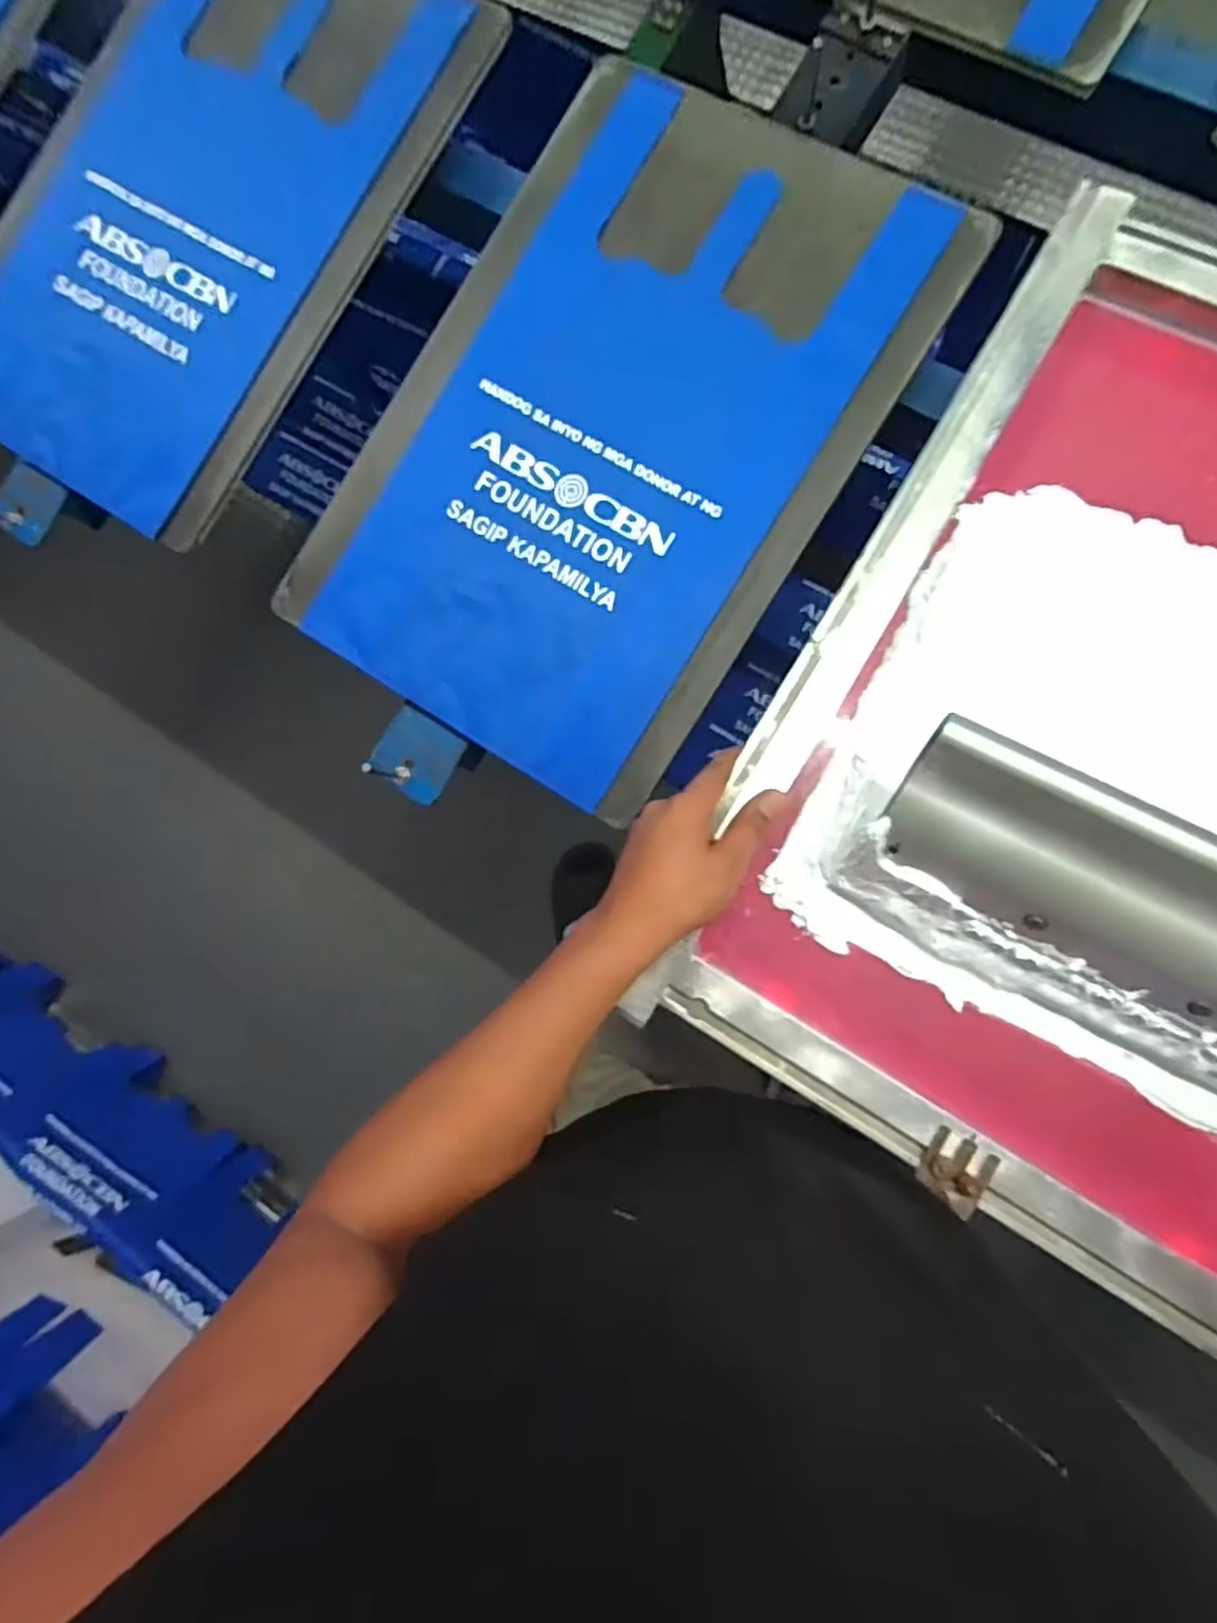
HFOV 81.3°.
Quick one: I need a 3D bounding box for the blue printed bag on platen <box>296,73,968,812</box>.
[{"bbox_3d":[0.000,-0.326,0.625,0.351,0.012,0.561,30,91,8],"label":"blue printed bag on platen"}]

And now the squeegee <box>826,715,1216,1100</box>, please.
[{"bbox_3d":[0.303,0.072,0.407,0.314,0.038,0.155,31,133,10],"label":"squeegee"}]

